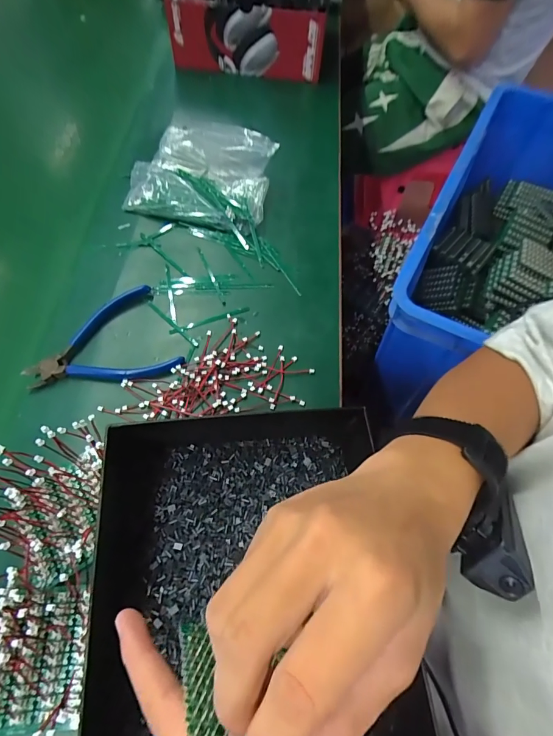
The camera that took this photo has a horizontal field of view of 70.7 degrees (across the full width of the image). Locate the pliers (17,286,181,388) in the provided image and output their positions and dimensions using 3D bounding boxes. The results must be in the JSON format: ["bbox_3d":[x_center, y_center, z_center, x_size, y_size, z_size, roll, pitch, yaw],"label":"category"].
[{"bbox_3d":[-0.175,-0.028,0.392,0.141,0.015,0.106,-15,64,-9],"label":"pliers"}]

